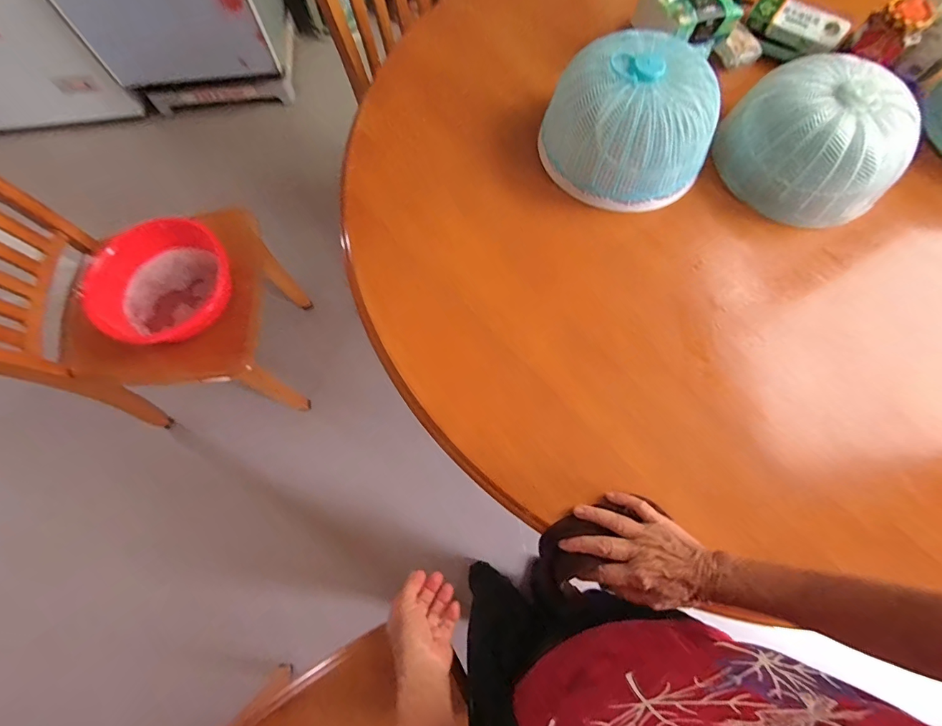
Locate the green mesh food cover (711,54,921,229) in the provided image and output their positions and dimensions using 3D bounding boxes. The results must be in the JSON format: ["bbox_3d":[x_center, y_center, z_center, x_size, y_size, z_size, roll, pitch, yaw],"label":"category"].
[{"bbox_3d":[0.474,-0.313,0.585,0.216,0.113,0.173,32,74,10],"label":"green mesh food cover"}]

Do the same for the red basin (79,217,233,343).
[{"bbox_3d":[-0.648,-0.170,0.886,0.269,0.085,0.290,0,71,1],"label":"red basin"}]

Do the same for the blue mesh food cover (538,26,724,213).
[{"bbox_3d":[0.225,-0.332,0.589,0.183,0.128,0.212,-41,76,-13],"label":"blue mesh food cover"}]

